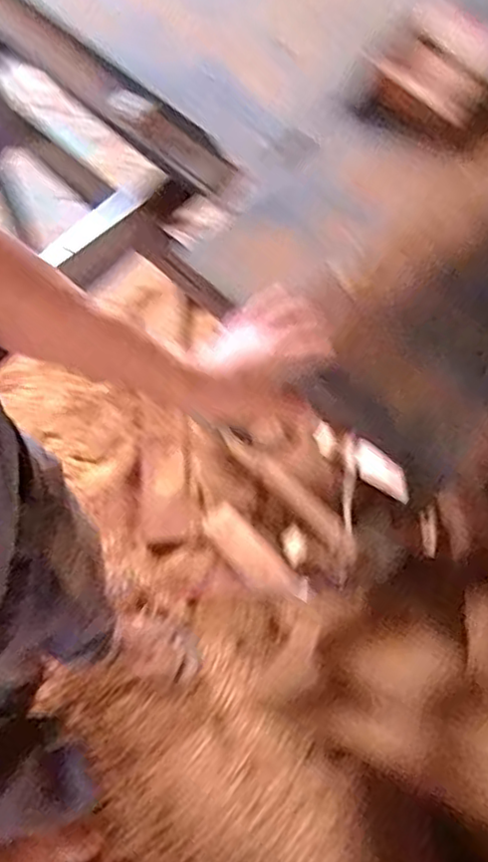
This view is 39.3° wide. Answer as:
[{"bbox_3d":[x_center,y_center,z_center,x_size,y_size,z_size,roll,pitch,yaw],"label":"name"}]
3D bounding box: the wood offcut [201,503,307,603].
[{"bbox_3d":[0.014,0.240,1.295,0.248,0.025,0.084,40,95,26],"label":"wood offcut"}]

